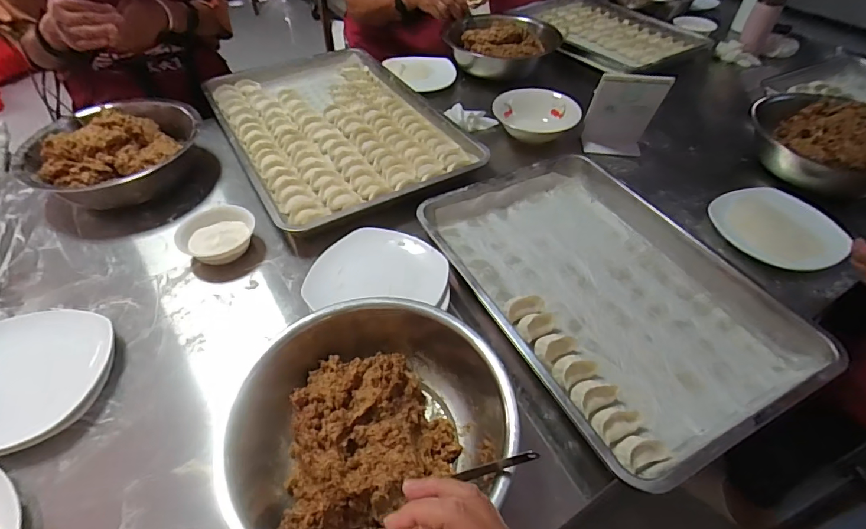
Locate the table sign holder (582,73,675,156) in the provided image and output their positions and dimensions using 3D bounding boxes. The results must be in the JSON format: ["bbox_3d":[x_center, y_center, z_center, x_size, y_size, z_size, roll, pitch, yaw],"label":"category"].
[{"bbox_3d":[0.351,-0.280,0.840,0.121,0.149,0.039,9,47,8],"label":"table sign holder"}]

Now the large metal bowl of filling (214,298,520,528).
[{"bbox_3d":[-0.073,0.155,0.488,0.278,0.083,0.263,-17,49,-17],"label":"large metal bowl of filling"}]

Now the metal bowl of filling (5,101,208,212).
[{"bbox_3d":[-0.550,-0.201,0.780,0.282,0.096,0.224,-15,48,-14],"label":"metal bowl of filling"}]

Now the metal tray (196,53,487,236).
[{"bbox_3d":[-0.209,-0.300,0.922,0.391,0.035,0.607,-23,51,-21],"label":"metal tray"}]

